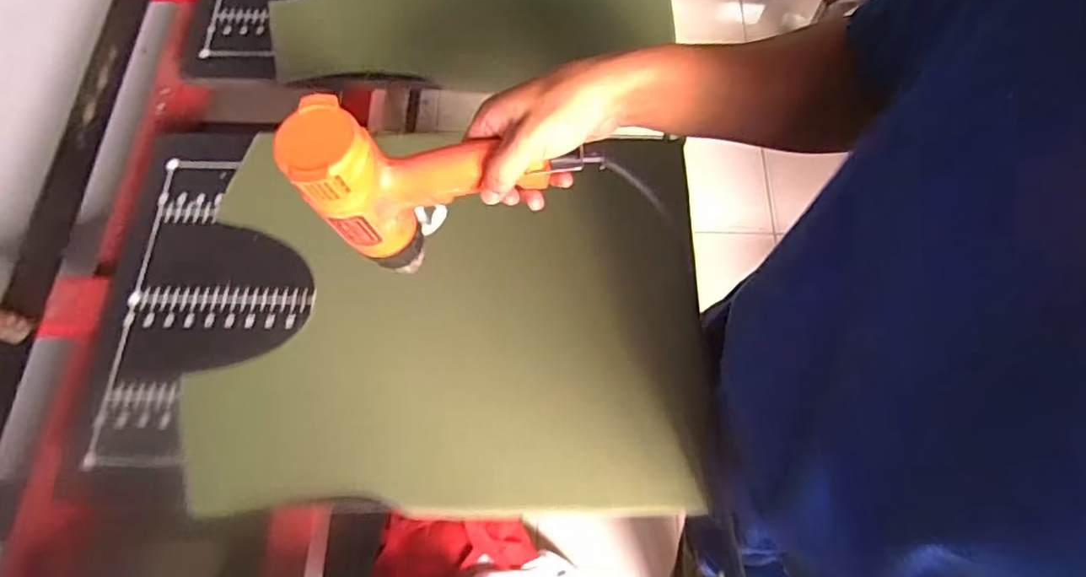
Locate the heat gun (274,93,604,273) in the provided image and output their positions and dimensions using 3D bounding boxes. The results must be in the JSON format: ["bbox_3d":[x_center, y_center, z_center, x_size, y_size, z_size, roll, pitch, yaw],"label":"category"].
[{"bbox_3d":[-0.073,-0.077,0.493,0.211,0.169,0.061,-6,68,-4],"label":"heat gun"}]

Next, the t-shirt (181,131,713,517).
[{"bbox_3d":[-0.085,0.009,0.611,0.482,0.025,0.400,1,67,-1],"label":"t-shirt"}]

